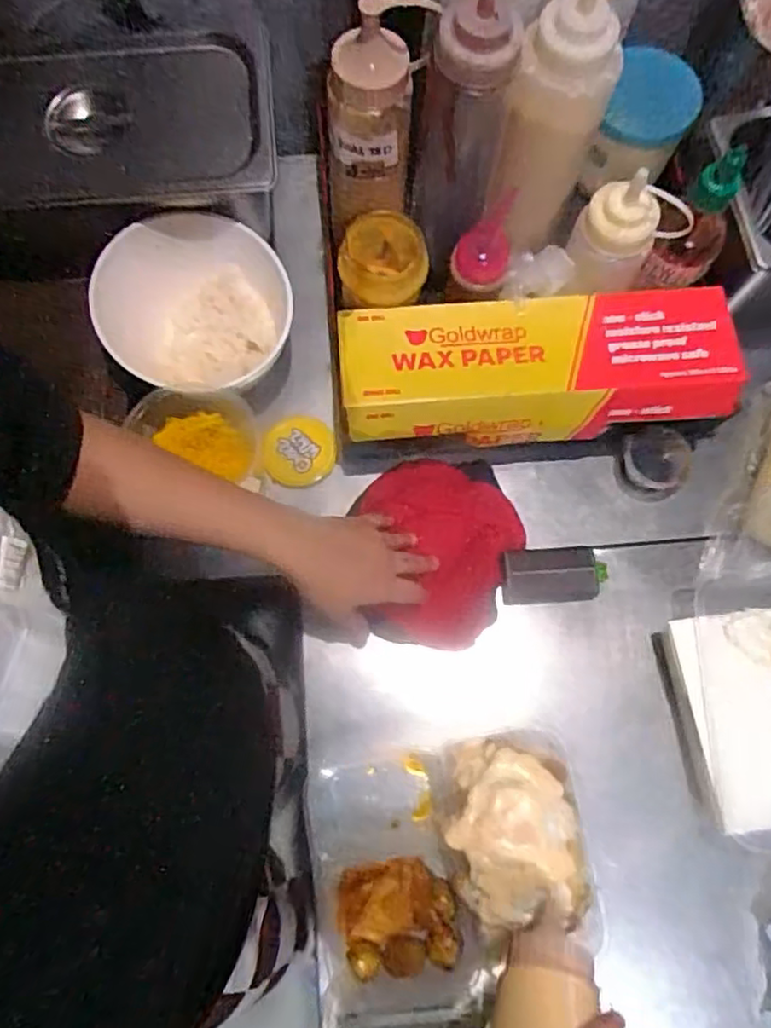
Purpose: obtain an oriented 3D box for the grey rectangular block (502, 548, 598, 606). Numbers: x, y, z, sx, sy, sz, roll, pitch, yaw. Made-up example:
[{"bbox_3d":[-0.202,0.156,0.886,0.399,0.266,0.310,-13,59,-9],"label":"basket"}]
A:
[{"bbox_3d":[0.150,0.057,0.619,0.083,0.016,0.048,-3,75,-1],"label":"grey rectangular block"}]

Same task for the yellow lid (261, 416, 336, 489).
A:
[{"bbox_3d":[-0.083,-0.060,0.652,0.070,0.006,0.073,5,73,-18],"label":"yellow lid"}]

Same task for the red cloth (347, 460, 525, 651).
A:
[{"bbox_3d":[0.040,0.035,0.623,0.149,0.014,0.169,23,76,6],"label":"red cloth"}]

